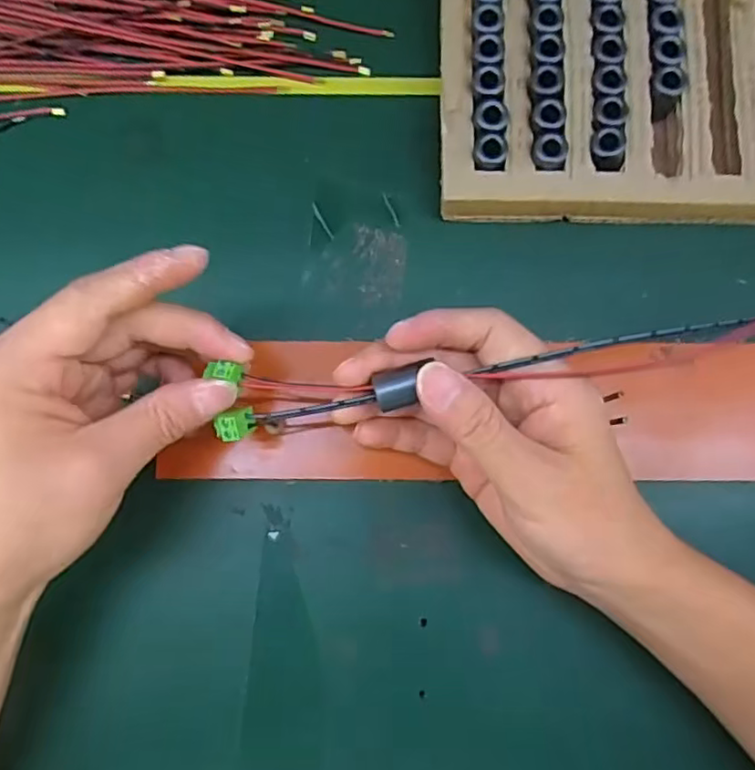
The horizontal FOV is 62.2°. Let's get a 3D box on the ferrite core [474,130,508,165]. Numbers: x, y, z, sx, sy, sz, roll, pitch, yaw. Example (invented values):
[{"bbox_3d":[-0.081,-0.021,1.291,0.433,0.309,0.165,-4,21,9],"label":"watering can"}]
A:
[{"bbox_3d":[0.058,-0.122,0.322,0.016,0.006,0.016,4,82,0],"label":"ferrite core"}]

